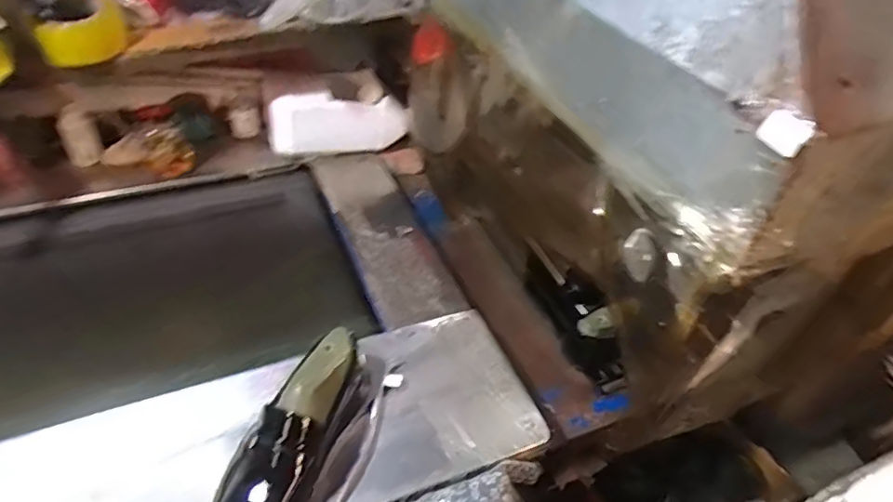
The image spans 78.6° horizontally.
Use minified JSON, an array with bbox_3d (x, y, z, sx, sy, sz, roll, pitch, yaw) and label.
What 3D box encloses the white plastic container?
[{"bbox_3d":[-0.207,-0.250,1.055,0.265,0.116,0.058,-10,47,-16],"label":"white plastic container"}]

